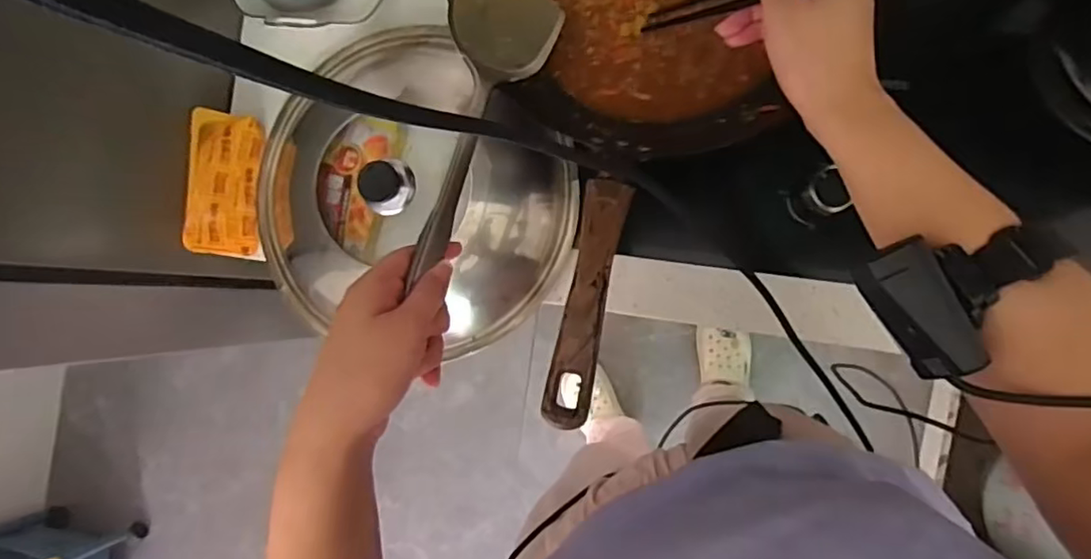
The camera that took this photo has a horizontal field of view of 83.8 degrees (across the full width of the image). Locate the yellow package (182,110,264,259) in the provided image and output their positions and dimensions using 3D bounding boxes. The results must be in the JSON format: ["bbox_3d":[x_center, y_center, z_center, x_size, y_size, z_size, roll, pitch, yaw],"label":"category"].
[{"bbox_3d":[-0.345,-0.103,0.659,0.008,0.073,0.149,7,94,42],"label":"yellow package"}]

